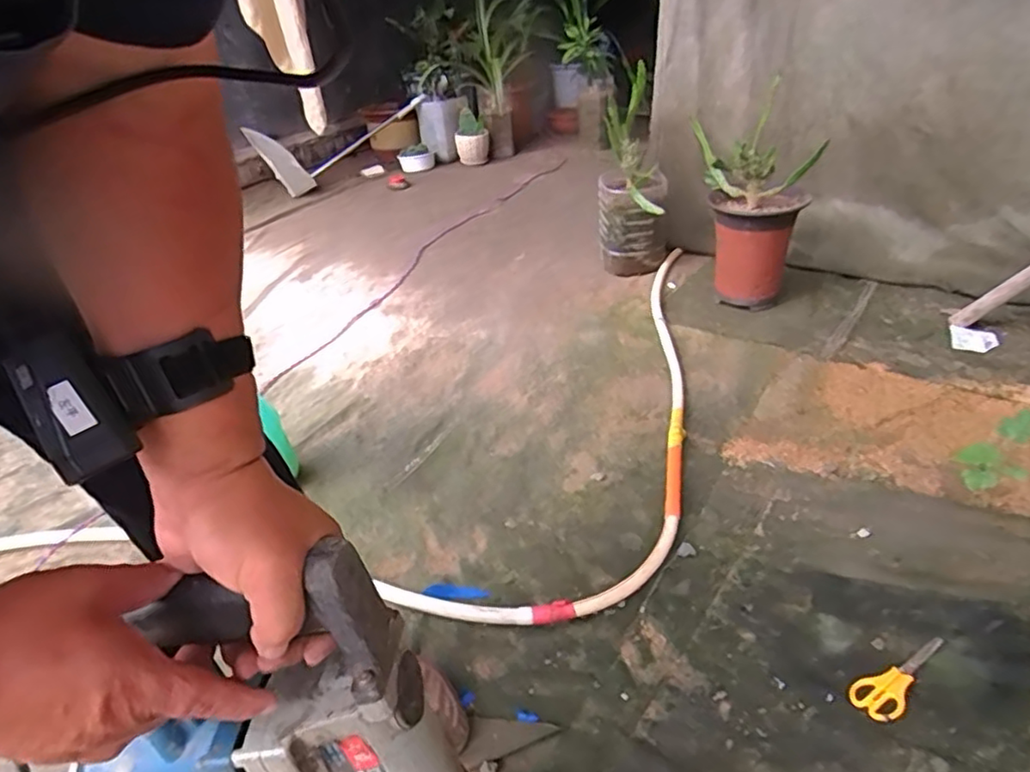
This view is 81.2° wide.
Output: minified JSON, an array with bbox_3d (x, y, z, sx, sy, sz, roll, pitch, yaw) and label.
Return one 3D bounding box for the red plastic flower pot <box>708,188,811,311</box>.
[{"bbox_3d":[0.499,-0.281,1.249,0.157,0.219,0.174,0,34,7],"label":"red plastic flower pot"}]

